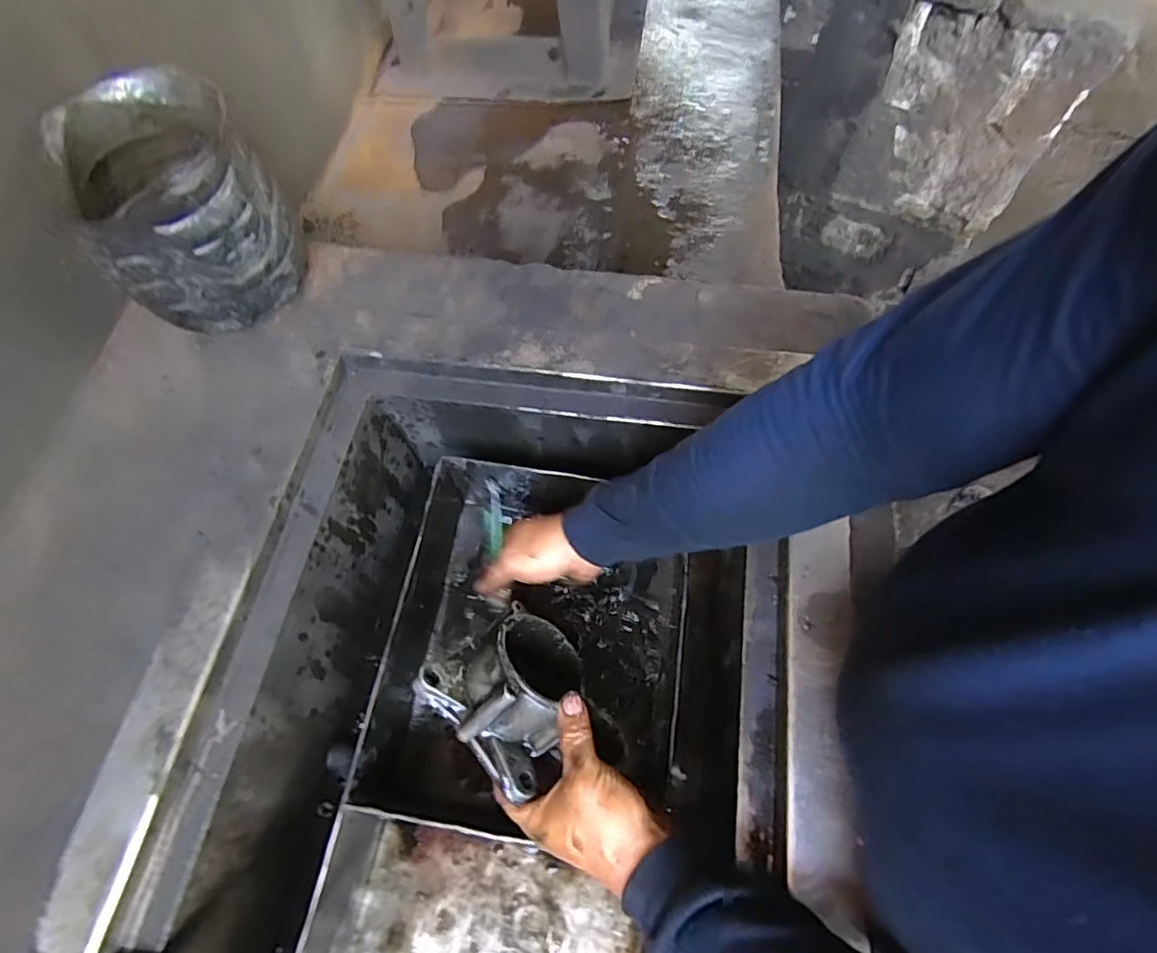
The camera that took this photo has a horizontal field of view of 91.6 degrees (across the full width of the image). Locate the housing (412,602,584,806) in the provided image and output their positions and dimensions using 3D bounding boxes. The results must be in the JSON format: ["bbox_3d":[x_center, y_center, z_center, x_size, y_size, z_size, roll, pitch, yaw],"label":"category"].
[{"bbox_3d":[-0.051,0.179,0.466,0.125,0.103,0.093,46,110,8],"label":"housing"}]

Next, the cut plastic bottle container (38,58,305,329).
[{"bbox_3d":[-0.362,-0.241,0.525,0.161,0.160,0.165,-28,67,-10],"label":"cut plastic bottle container"}]

